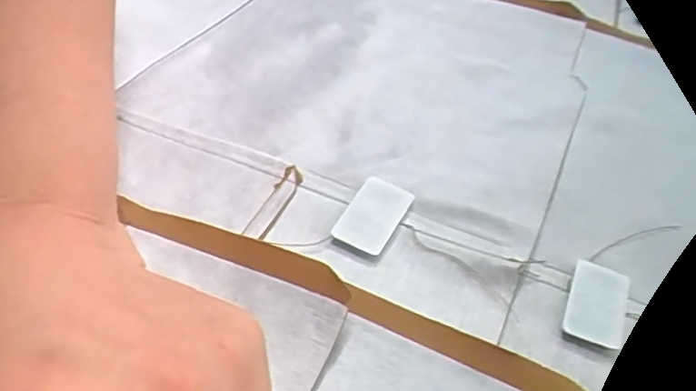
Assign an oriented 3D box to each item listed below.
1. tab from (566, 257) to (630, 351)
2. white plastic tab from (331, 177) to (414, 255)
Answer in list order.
[{"bbox_3d":[0.084,0.036,0.215,0.018,0.004,0.033,20,44,14],"label":"tab"},{"bbox_3d":[0.009,0.006,0.231,0.019,0.004,0.034,23,45,17],"label":"white plastic tab"}]

